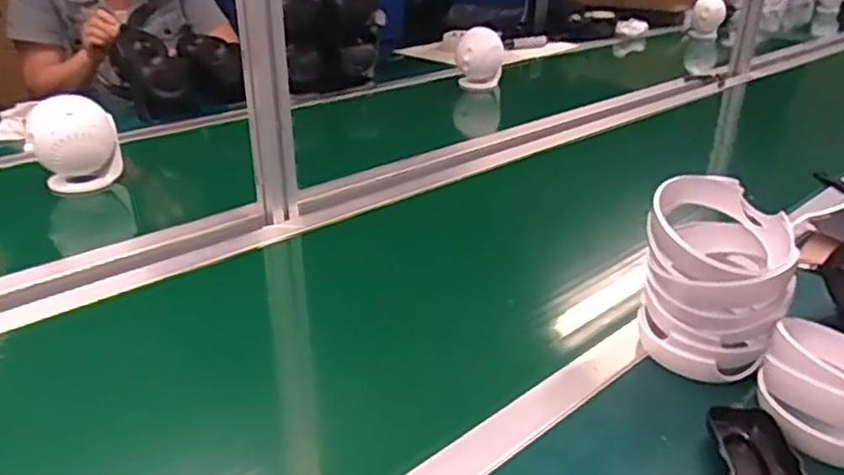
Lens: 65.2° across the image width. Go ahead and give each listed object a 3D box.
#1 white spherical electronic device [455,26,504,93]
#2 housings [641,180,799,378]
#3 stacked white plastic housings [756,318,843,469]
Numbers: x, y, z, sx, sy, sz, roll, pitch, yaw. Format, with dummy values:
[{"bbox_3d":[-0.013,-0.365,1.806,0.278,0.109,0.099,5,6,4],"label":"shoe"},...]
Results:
[{"bbox_3d":[0.137,-0.429,1.592,0.111,0.129,0.107,2,26,3],"label":"white spherical electronic device"},{"bbox_3d":[0.264,0.037,0.591,0.118,0.148,0.129,14,29,25],"label":"housings"},{"bbox_3d":[0.337,0.116,0.526,0.111,0.070,0.119,22,33,36],"label":"stacked white plastic housings"}]

